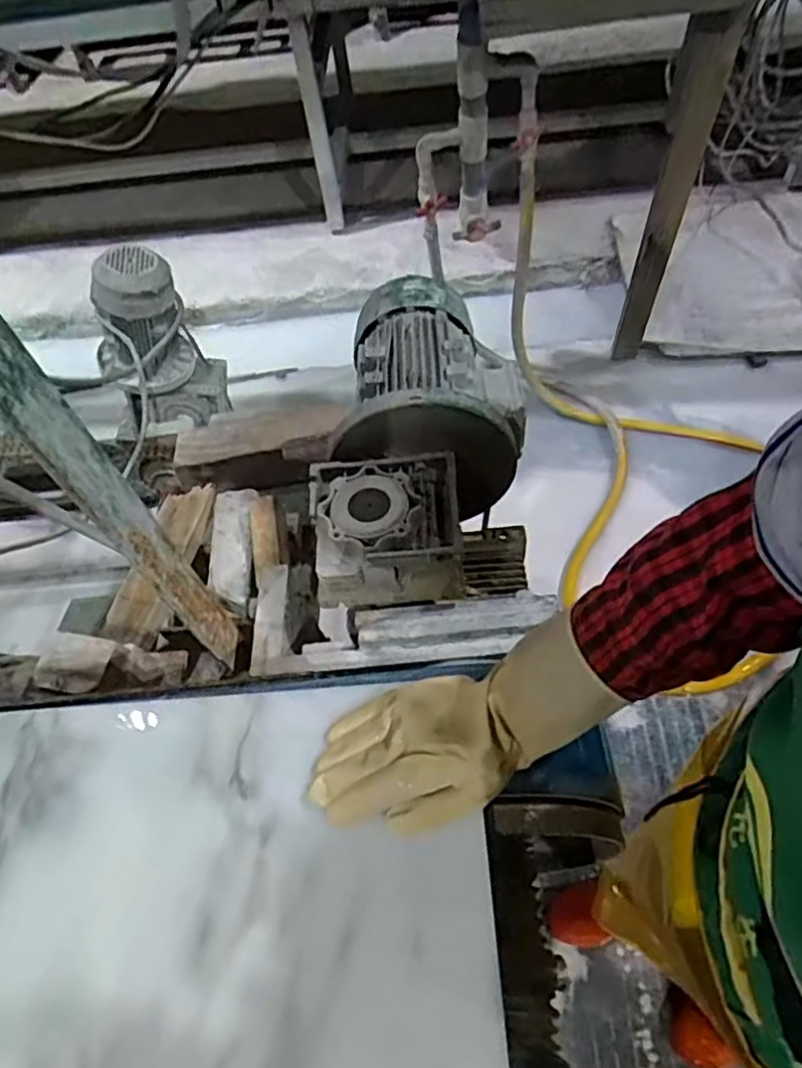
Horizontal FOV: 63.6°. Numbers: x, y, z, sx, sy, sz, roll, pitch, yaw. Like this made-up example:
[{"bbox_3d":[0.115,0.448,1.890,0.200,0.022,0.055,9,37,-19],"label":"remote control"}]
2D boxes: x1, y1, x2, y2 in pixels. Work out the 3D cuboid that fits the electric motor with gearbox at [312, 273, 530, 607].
[{"bbox_3d":[0.027,-0.101,0.714,0.213,0.191,0.361,-3,55,5],"label":"electric motor with gearbox"}]

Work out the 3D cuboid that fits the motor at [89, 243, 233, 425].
[{"bbox_3d":[-0.507,-0.392,1.339,0.227,0.369,0.130,-28,57,-13],"label":"motor"}]

